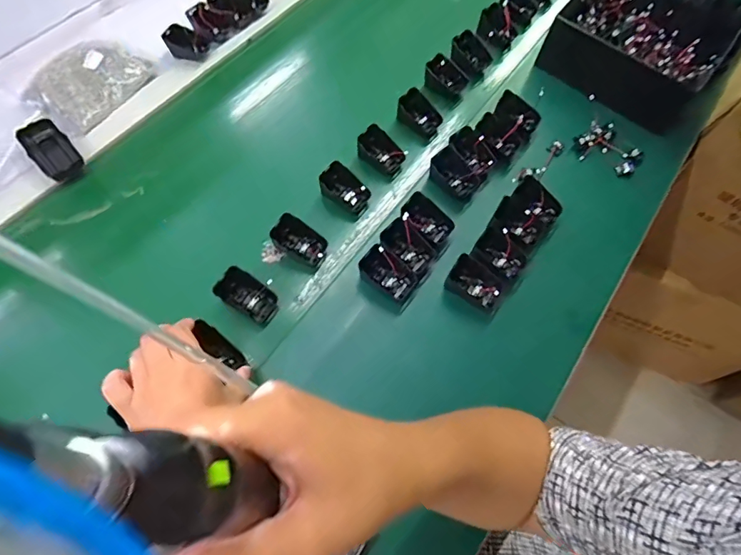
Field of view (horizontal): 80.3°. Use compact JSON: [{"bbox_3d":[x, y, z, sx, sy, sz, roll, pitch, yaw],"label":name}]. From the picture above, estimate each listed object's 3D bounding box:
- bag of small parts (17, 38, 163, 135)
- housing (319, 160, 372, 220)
[{"bbox_3d":[-0.435,-0.301,0.666,0.136,0.033,0.166,25,65,11],"label":"bag of small parts"},{"bbox_3d":[-0.033,-0.121,0.599,0.063,0.047,0.042,27,65,12],"label":"housing"}]

